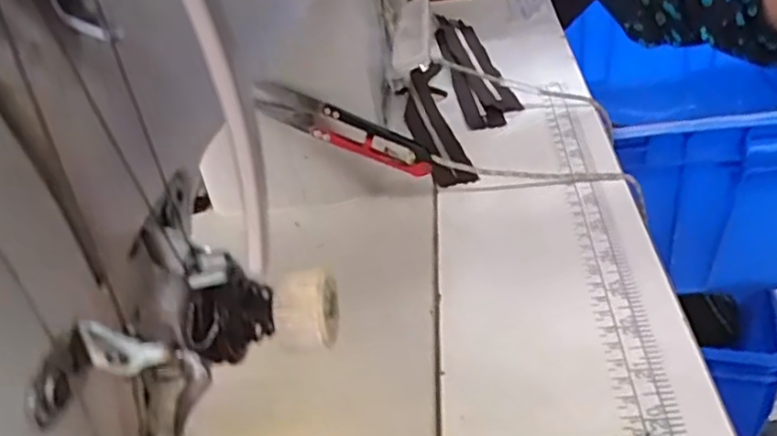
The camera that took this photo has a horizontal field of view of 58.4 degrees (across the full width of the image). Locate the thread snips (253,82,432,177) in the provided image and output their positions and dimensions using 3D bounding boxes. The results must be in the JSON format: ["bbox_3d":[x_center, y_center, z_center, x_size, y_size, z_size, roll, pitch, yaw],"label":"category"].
[{"bbox_3d":[-0.024,-0.048,0.386,0.103,0.021,0.008,22,33,-12],"label":"thread snips"}]

